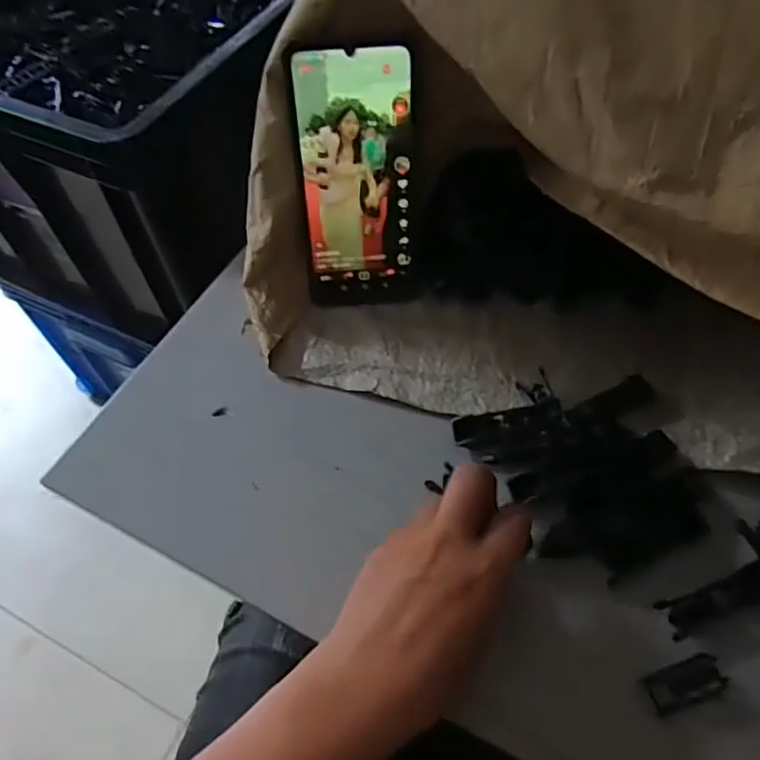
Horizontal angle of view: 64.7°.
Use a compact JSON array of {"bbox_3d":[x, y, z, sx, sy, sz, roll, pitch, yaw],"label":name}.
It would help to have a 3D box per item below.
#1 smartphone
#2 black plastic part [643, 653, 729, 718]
[{"bbox_3d":[-0.014,-0.127,0.395,0.077,0.163,0.009,-5,34,-2],"label":"smartphone"},{"bbox_3d":[0.152,0.153,0.301,0.038,0.011,0.019,-17,58,-9],"label":"black plastic part"}]

